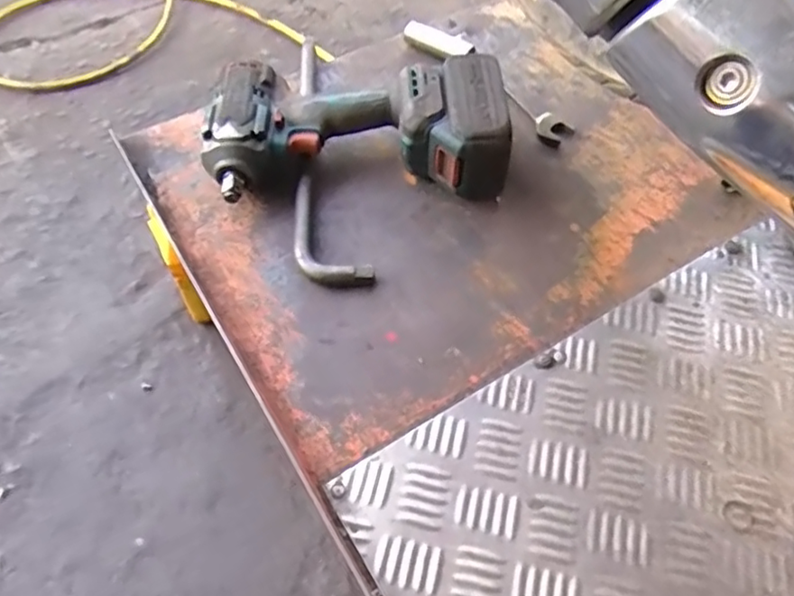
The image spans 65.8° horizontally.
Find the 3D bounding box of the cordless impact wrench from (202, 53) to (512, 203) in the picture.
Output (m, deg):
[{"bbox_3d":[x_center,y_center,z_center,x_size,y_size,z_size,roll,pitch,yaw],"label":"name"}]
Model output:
[{"bbox_3d":[-0.035,-0.144,0.537,0.247,0.078,0.113,-2,57,-3],"label":"cordless impact wrench"}]

